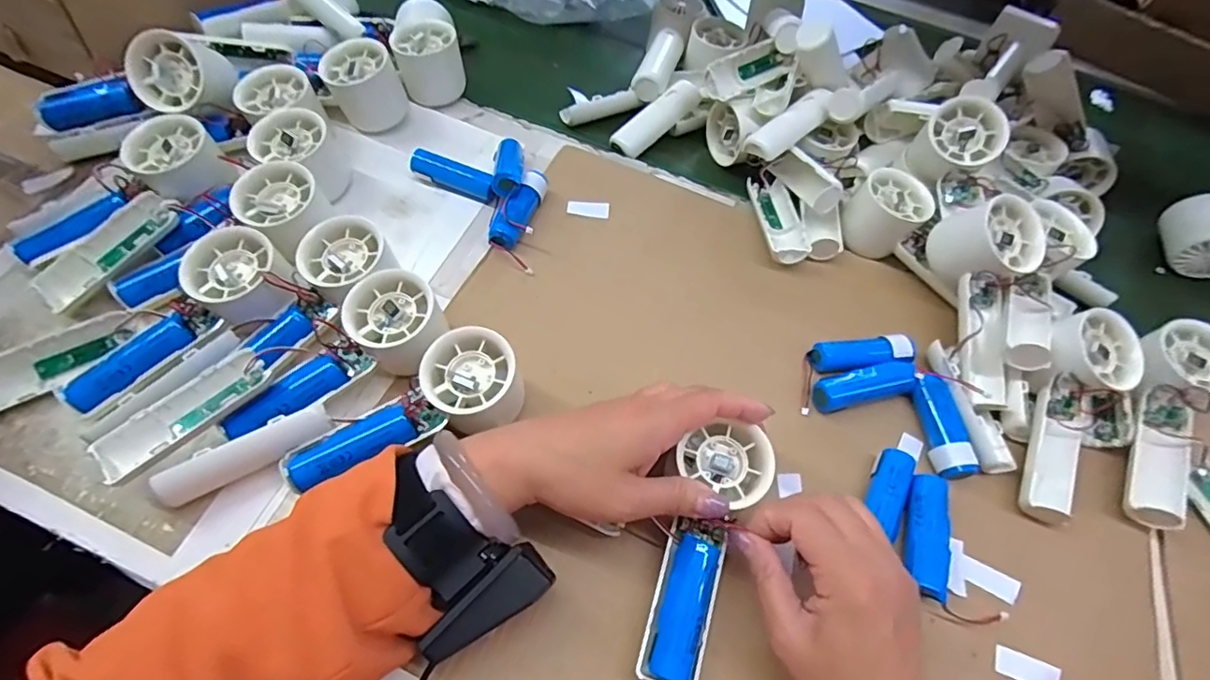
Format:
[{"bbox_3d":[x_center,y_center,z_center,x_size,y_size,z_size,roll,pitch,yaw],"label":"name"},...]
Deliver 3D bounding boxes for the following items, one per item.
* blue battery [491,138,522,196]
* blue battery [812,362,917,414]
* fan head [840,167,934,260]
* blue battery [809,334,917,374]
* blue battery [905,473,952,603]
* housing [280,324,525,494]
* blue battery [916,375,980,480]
[{"bbox_3d":[-0.082,-0.148,0.479,0.023,0.018,0.084,-2,44,-4],"label":"blue battery"},{"bbox_3d":[0.189,0.035,0.412,0.076,0.017,0.022,-9,61,-11],"label":"blue battery"},{"bbox_3d":[0.234,-0.105,0.475,0.064,0.041,0.054,-38,70,-24],"label":"fan head"},{"bbox_3d":[0.193,0.010,0.423,0.074,0.015,0.026,-2,60,-7],"label":"blue battery"},{"bbox_3d":[0.203,0.123,0.360,0.024,0.018,0.077,21,60,6],"label":"blue battery"},{"bbox_3d":[-0.125,0.046,0.356,0.145,0.057,0.052,-21,64,-17],"label":"housing"},{"bbox_3d":[0.236,0.060,0.394,0.024,0.018,0.071,1,60,-5],"label":"blue battery"}]

